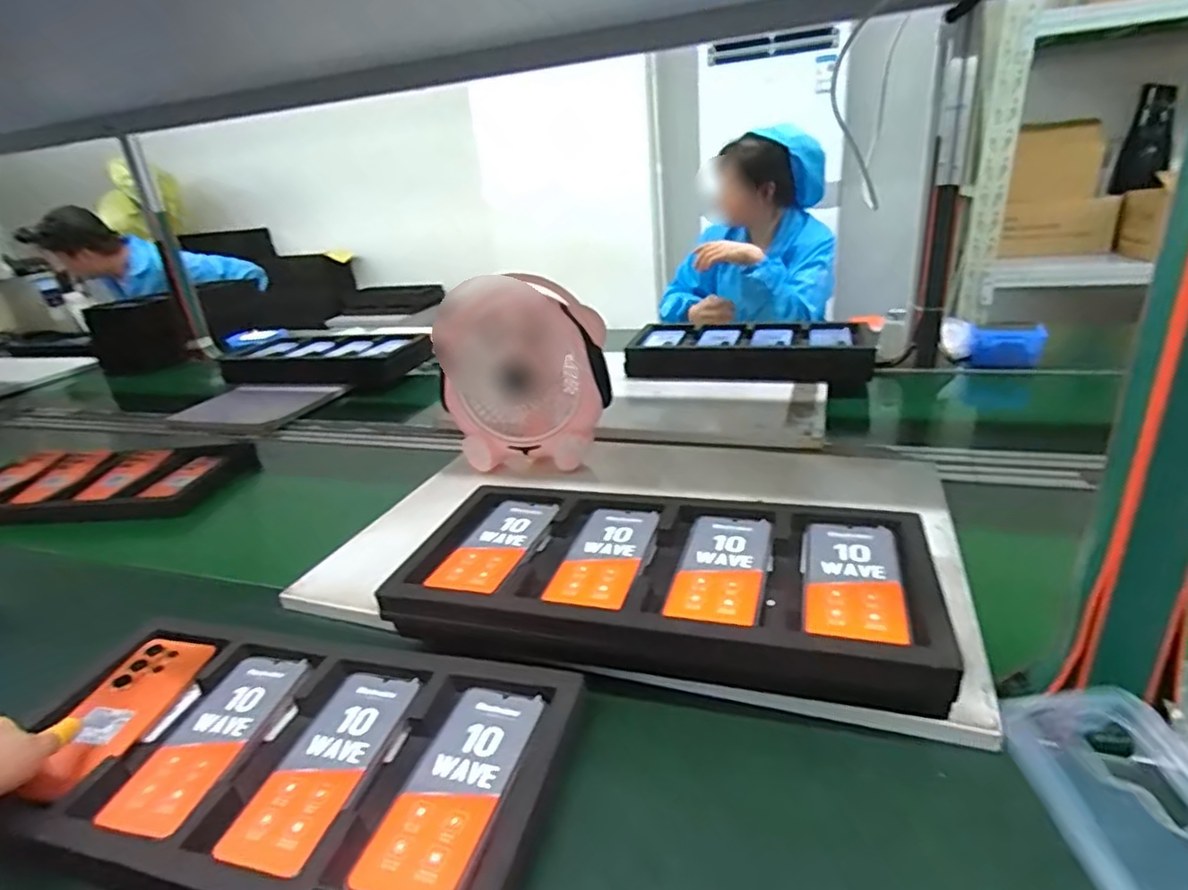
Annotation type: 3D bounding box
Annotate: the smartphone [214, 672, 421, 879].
[{"bbox_3d":[-0.209,0.246,0.493,0.073,0.010,0.166,2,25,18],"label":"smartphone"}]

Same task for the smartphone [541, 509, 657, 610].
[{"bbox_3d":[0.013,0.107,0.620,0.077,0.008,0.157,3,25,20],"label":"smartphone"}]

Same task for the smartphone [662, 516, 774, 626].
[{"bbox_3d":[0.119,0.110,0.583,0.077,0.006,0.161,2,25,19],"label":"smartphone"}]

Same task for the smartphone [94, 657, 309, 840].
[{"bbox_3d":[-0.323,0.245,0.531,0.074,0.013,0.165,0,24,14],"label":"smartphone"}]

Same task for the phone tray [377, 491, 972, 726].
[{"bbox_3d":[0.058,0.137,0.605,0.480,0.075,0.242,2,25,18],"label":"phone tray"}]

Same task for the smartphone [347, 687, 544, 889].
[{"bbox_3d":[-0.101,0.248,0.463,0.074,0.007,0.169,2,25,18],"label":"smartphone"}]

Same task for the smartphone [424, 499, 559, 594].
[{"bbox_3d":[-0.099,0.103,0.661,0.071,0.011,0.163,4,26,23],"label":"smartphone"}]

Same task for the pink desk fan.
[{"bbox_3d":[-0.101,-0.088,0.939,0.244,0.272,0.126,-4,24,5],"label":"pink desk fan"}]

